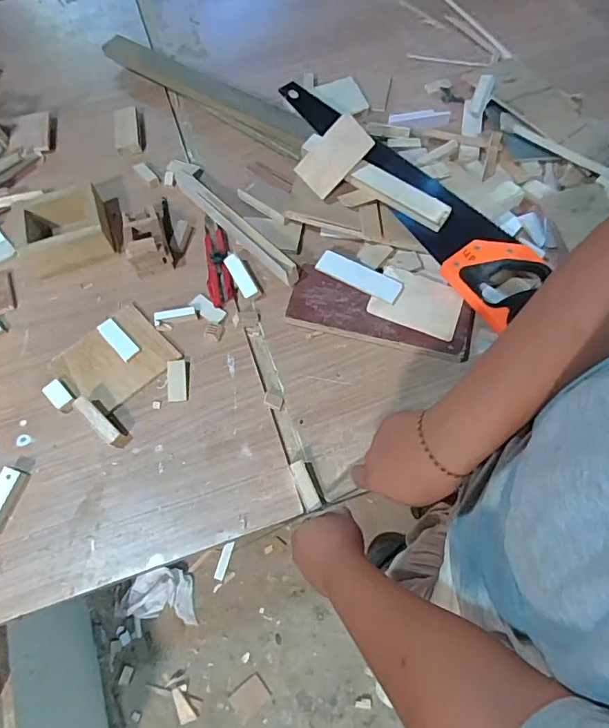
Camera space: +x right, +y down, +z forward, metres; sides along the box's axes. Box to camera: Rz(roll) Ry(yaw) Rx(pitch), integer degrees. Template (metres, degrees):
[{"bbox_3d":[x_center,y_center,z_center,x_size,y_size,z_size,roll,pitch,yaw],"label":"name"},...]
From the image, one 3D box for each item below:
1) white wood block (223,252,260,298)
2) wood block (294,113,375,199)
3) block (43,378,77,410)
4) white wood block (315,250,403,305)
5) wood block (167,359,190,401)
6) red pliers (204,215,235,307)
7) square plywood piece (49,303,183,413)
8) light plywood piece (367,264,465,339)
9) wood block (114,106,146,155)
[{"bbox_3d":[-0.090,-0.123,0.684,0.022,0.019,0.075,-28,66,-11],"label":"white wood block"},{"bbox_3d":[0.041,-0.286,0.665,0.102,0.061,0.010,-45,23,16],"label":"wood block"},{"bbox_3d":[-0.316,0.040,0.622,0.038,0.017,0.026,40,72,20],"label":"block"},{"bbox_3d":[0.076,-0.122,0.659,0.121,0.008,0.037,29,68,16],"label":"white wood block"},{"bbox_3d":[-0.166,0.020,0.630,0.026,0.014,0.056,-5,63,0],"label":"wood block"},{"bbox_3d":[-0.129,-0.159,0.708,0.037,0.017,0.158,-10,64,-2],"label":"red pliers"},{"bbox_3d":[-0.255,-0.006,0.648,0.140,0.010,0.117,-37,68,-15],"label":"square plywood piece"},{"bbox_3d":[0.152,-0.086,0.645,0.113,0.008,0.085,19,66,12],"label":"light plywood piece"},{"bbox_3d":[-0.300,-0.403,0.823,0.046,0.021,0.101,-11,64,-3],"label":"wood block"}]

